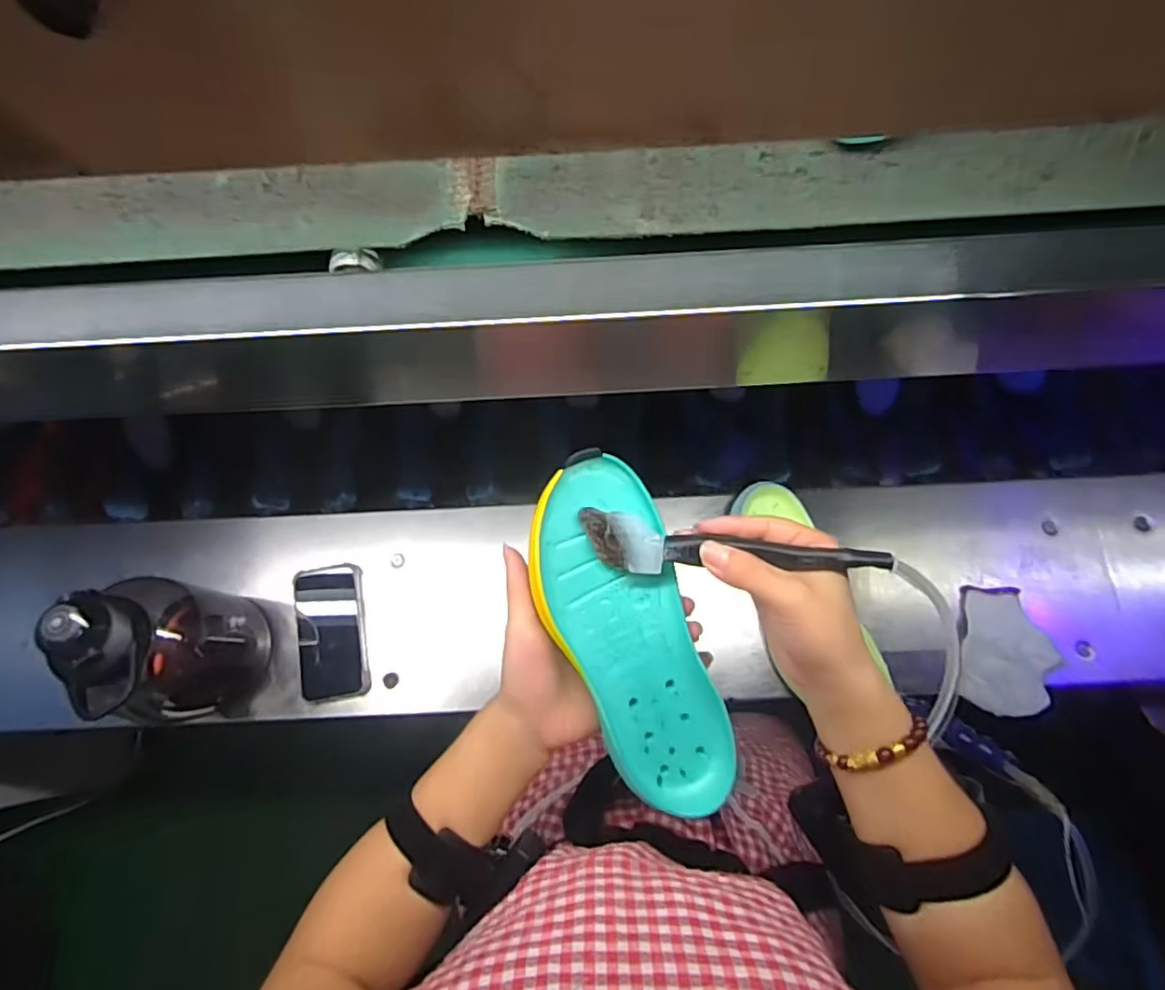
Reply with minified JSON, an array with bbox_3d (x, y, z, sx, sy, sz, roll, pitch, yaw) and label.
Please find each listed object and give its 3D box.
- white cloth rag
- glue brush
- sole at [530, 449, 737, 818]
[{"bbox_3d":[0.474,0.175,0.694,0.090,0.028,0.137,13,74,5],"label":"white cloth rag"},{"bbox_3d":[0.082,0.033,0.351,0.168,0.024,0.030,5,73,18],"label":"glue brush"},{"bbox_3d":[0.029,0.085,0.374,0.080,0.021,0.215,-20,91,-5],"label":"sole"}]

